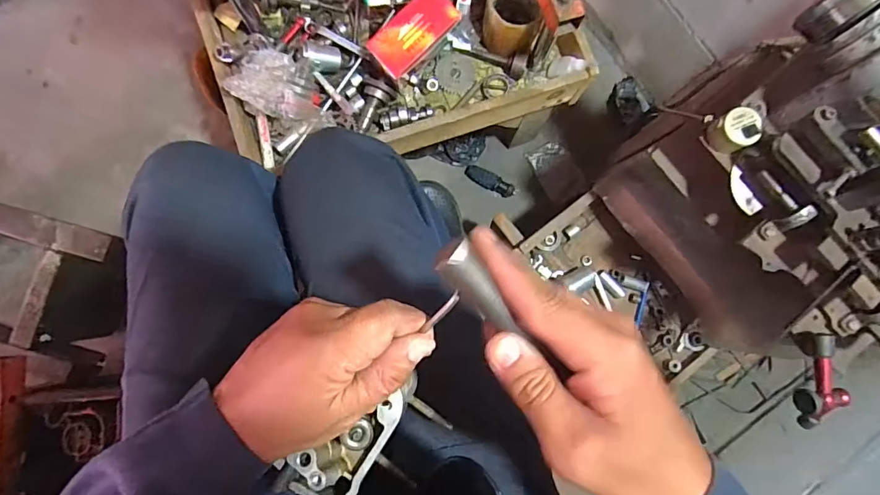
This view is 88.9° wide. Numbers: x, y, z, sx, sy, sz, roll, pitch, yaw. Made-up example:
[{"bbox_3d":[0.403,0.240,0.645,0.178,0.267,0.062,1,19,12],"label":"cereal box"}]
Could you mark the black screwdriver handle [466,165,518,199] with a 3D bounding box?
[{"bbox_3d":[0.106,-0.136,0.935,0.113,0.039,0.031,29,85,2],"label":"black screwdriver handle"}]

